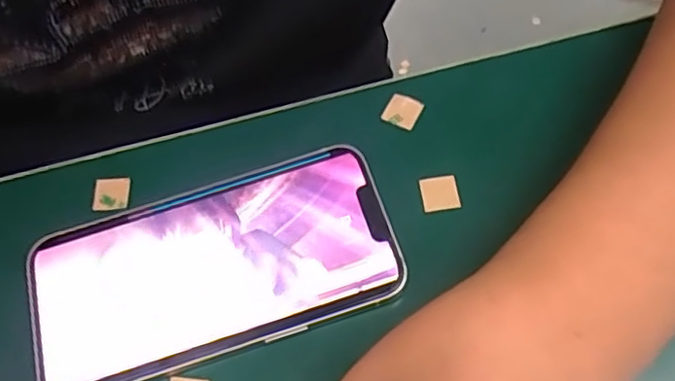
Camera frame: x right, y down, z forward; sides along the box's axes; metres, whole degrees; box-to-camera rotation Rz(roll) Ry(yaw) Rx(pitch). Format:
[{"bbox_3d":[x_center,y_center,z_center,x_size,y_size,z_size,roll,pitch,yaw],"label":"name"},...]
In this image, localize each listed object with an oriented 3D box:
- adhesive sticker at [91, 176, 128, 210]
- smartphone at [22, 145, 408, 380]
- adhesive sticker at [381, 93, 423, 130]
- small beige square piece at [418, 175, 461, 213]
[{"bbox_3d":[-0.101,0.001,0.278,0.016,0.004,0.015,-2,71,2],"label":"adhesive sticker"},{"bbox_3d":[-0.051,0.031,0.254,0.144,0.009,0.072,-17,65,-4],"label":"smartphone"},{"bbox_3d":[0.030,-0.036,0.288,0.015,0.004,0.016,22,72,16],"label":"adhesive sticker"},{"bbox_3d":[0.044,0.001,0.267,0.016,0.004,0.016,-9,64,0],"label":"small beige square piece"}]

